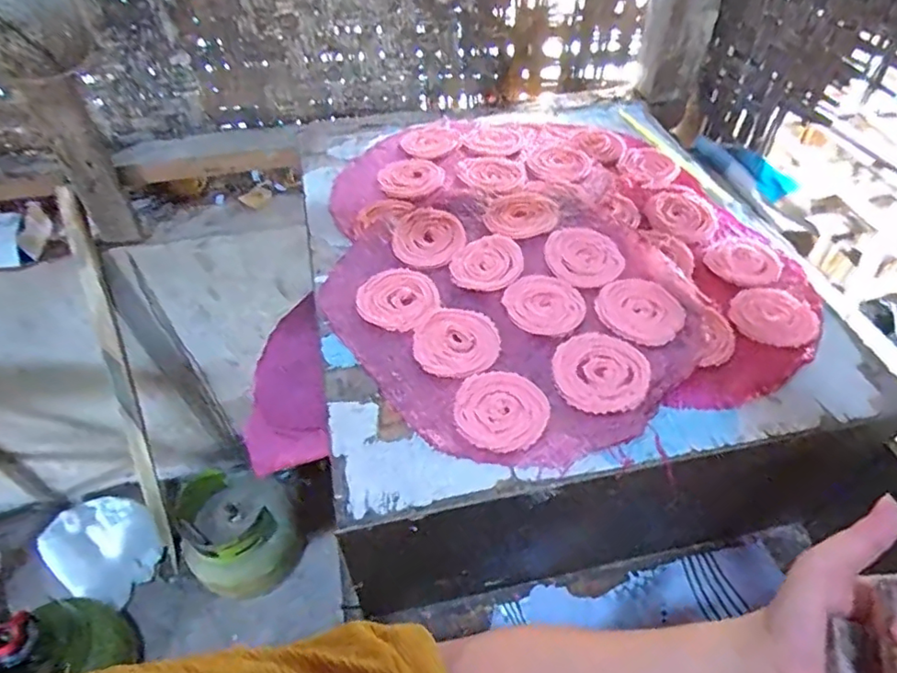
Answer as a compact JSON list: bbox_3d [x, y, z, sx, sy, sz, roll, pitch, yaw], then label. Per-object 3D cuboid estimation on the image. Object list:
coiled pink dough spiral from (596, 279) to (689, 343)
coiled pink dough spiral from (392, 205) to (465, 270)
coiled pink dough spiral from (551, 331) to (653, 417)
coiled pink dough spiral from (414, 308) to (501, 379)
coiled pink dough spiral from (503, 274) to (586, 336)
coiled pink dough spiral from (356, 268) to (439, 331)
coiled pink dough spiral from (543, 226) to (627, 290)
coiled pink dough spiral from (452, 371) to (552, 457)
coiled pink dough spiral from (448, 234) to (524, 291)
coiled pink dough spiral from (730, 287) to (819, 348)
[{"bbox_3d":[0.193,-0.027,0.566,0.082,0.004,0.078,0,53,-1],"label":"coiled pink dough spiral"},{"bbox_3d":[-0.022,-0.115,0.652,0.078,0.009,0.103,15,54,10],"label":"coiled pink dough spiral"},{"bbox_3d":[0.141,0.031,0.520,0.084,0.007,0.086,0,53,-1],"label":"coiled pink dough spiral"},{"bbox_3d":[0.008,0.004,0.548,0.079,0.004,0.084,0,53,-1],"label":"coiled pink dough spiral"},{"bbox_3d":[0.097,-0.034,0.576,0.076,0.007,0.078,0,53,-1],"label":"coiled pink dough spiral"},{"bbox_3d":[-0.052,-0.039,0.587,0.082,0.005,0.083,0,53,-1],"label":"coiled pink dough spiral"},{"bbox_3d":[0.147,-0.089,0.617,0.080,0.007,0.086,0,53,-1],"label":"coiled pink dough spiral"},{"bbox_3d":[0.047,0.062,0.496,0.078,0.008,0.082,0,53,-1],"label":"coiled pink dough spiral"},{"bbox_3d":[0.042,-0.081,0.614,0.075,0.010,0.076,3,53,2],"label":"coiled pink dough spiral"},{"bbox_3d":[0.329,-0.021,0.571,0.081,0.006,0.081,20,55,14],"label":"coiled pink dough spiral"}]

